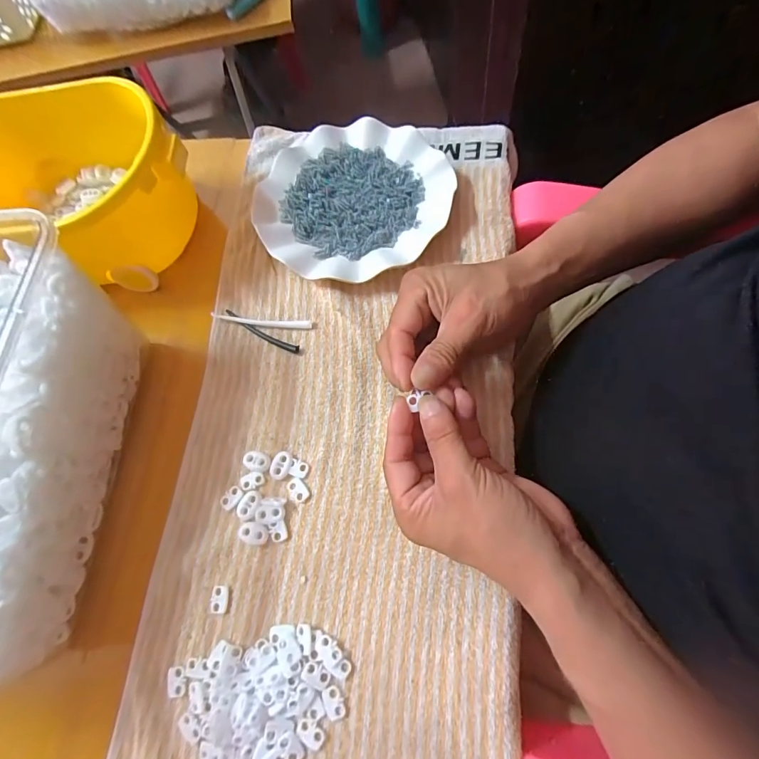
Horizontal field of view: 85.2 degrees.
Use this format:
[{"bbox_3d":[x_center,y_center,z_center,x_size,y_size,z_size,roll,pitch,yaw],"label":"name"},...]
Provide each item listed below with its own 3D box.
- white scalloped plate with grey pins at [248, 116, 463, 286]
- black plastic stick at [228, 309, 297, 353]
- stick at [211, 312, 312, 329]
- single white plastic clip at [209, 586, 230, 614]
[{"bbox_3d":[-0.027,-0.177,0.399,0.180,0.029,0.170,-3,69,7],"label":"white scalloped plate with grey pins"},{"bbox_3d":[-0.107,-0.043,0.373,0.082,0.007,0.009,27,75,16],"label":"black plastic stick"},{"bbox_3d":[-0.107,-0.053,0.373,0.093,0.007,0.008,6,70,10],"label":"stick"},{"bbox_3d":[-0.117,0.160,0.300,0.014,0.004,0.018,-3,69,7],"label":"single white plastic clip"}]

